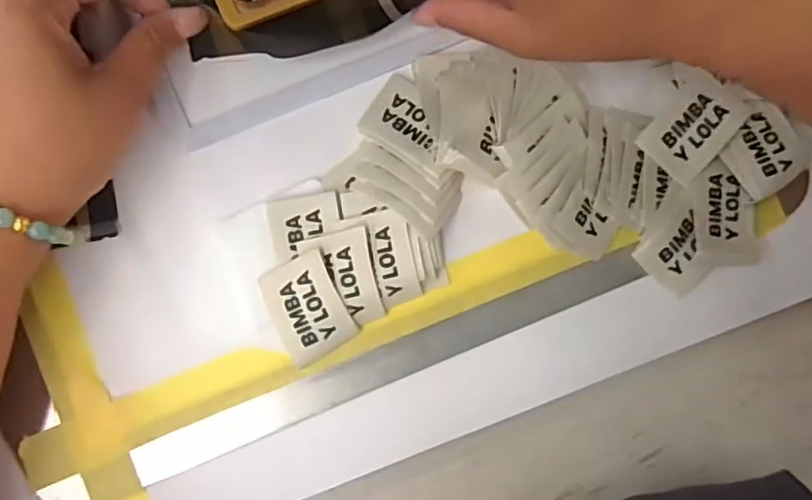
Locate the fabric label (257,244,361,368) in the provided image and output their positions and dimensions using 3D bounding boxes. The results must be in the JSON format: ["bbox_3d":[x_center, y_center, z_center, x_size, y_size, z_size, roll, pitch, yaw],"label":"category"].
[{"bbox_3d":[-0.045,0.026,0.286,0.033,0.007,0.047,-25,89,7],"label":"fabric label"}]

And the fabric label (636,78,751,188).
[{"bbox_3d":[0.138,-0.058,0.293,0.031,0.004,0.048,44,85,1],"label":"fabric label"}]

